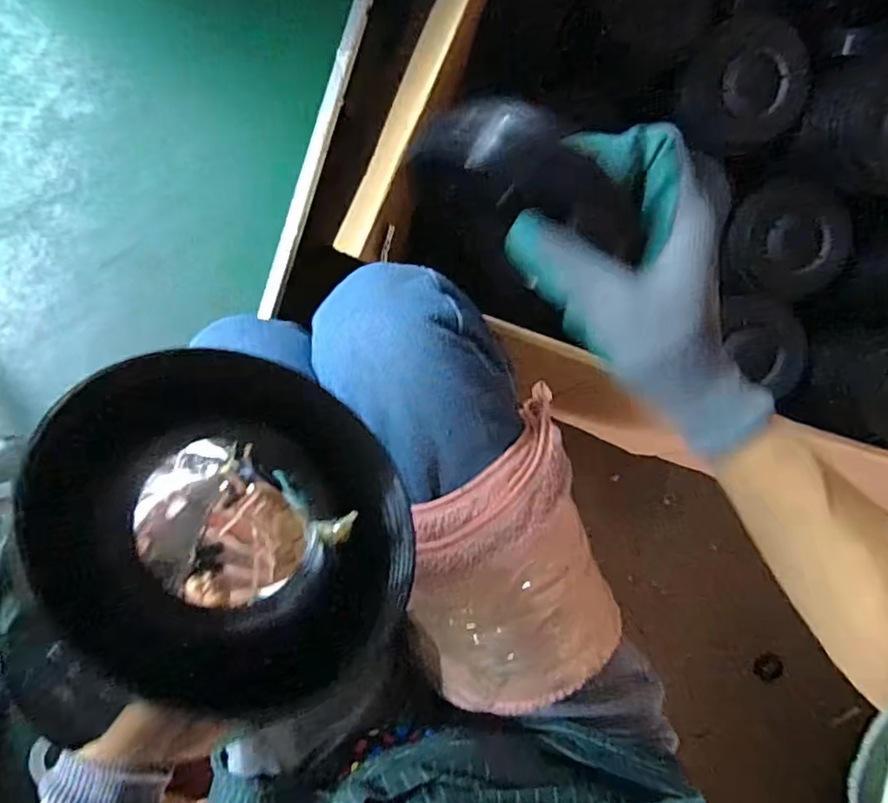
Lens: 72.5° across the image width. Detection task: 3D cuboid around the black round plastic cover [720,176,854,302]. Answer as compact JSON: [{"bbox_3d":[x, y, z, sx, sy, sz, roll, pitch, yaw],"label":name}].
[{"bbox_3d":[0.357,-0.168,0.627,0.114,0.021,0.120,4,96,-4],"label":"black round plastic cover"}]

